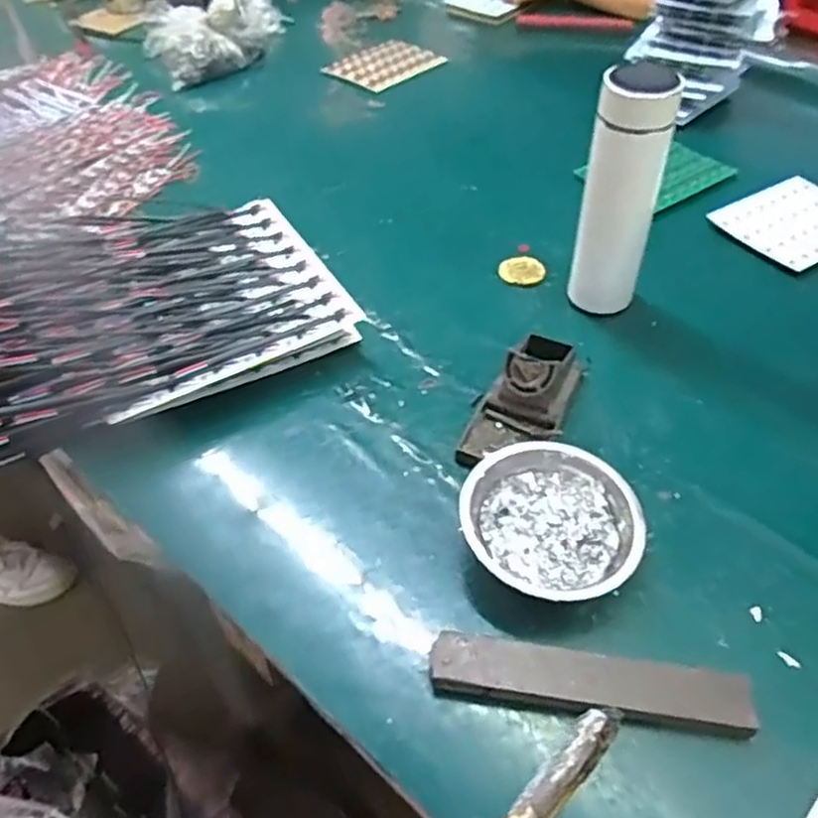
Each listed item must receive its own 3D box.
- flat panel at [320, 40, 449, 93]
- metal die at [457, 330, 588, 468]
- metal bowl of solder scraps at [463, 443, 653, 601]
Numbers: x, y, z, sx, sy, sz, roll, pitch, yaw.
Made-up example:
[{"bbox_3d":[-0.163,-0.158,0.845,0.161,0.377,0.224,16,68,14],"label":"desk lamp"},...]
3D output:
[{"bbox_3d":[-0.038,-0.553,1.152,0.161,0.012,0.117,-35,58,-27],"label":"flat panel"},{"bbox_3d":[0.105,-0.020,0.614,0.069,0.063,0.157,22,50,19],"label":"metal die"},{"bbox_3d":[0.102,0.085,0.529,0.123,0.036,0.126,1,46,-1],"label":"metal bowl of solder scraps"}]

